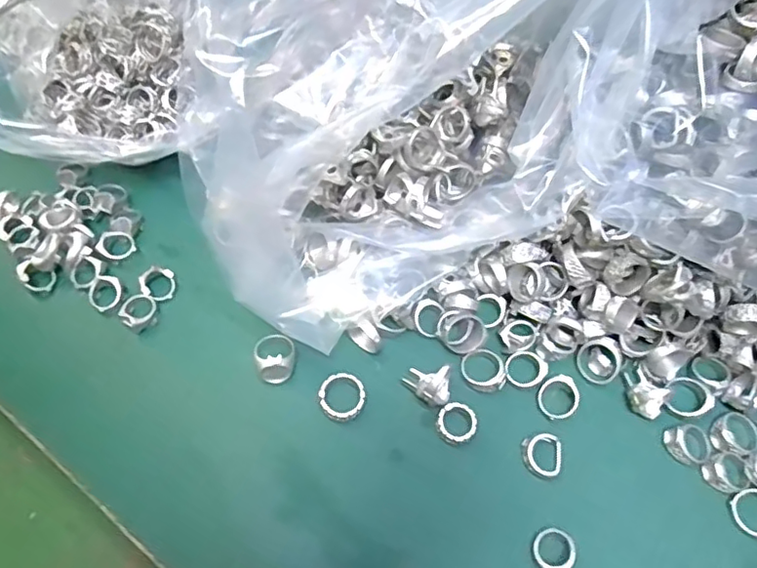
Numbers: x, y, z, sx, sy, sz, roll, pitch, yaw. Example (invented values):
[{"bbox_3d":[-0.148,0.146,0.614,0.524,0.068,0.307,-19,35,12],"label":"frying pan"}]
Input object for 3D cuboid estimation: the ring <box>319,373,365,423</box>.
[{"bbox_3d":[-0.021,0.066,0.350,0.026,0.013,0.026,1,65,-2],"label":"ring"}]

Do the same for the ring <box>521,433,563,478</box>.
[{"bbox_3d":[0.095,0.098,0.340,0.024,0.005,0.024,1,65,-2],"label":"ring"}]

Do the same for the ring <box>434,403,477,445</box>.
[{"bbox_3d":[0.045,0.081,0.345,0.023,0.007,0.023,1,65,-2],"label":"ring"}]

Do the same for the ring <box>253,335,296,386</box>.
[{"bbox_3d":[-0.061,0.043,0.355,0.023,0.020,0.030,-13,66,-9],"label":"ring"}]

